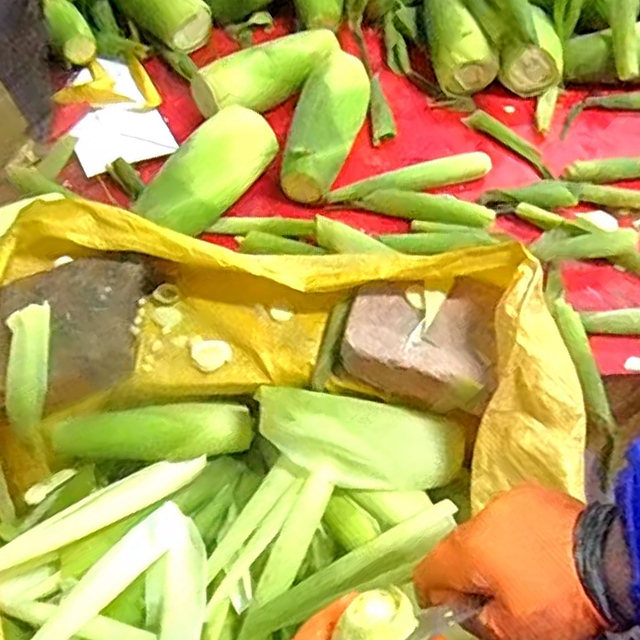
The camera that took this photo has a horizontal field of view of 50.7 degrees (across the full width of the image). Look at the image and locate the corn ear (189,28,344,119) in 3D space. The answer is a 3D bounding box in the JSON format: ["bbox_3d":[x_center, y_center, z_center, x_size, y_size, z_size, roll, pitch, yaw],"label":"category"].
[{"bbox_3d":[-0.049,-0.282,0.776,0.188,0.061,0.072,-30,62,-17],"label":"corn ear"}]

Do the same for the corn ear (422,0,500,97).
[{"bbox_3d":[0.167,-0.361,0.833,0.069,0.070,0.193,-3,57,-1],"label":"corn ear"}]

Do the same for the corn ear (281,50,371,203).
[{"bbox_3d":[0.010,-0.216,0.736,0.064,0.067,0.193,13,58,9],"label":"corn ear"}]

